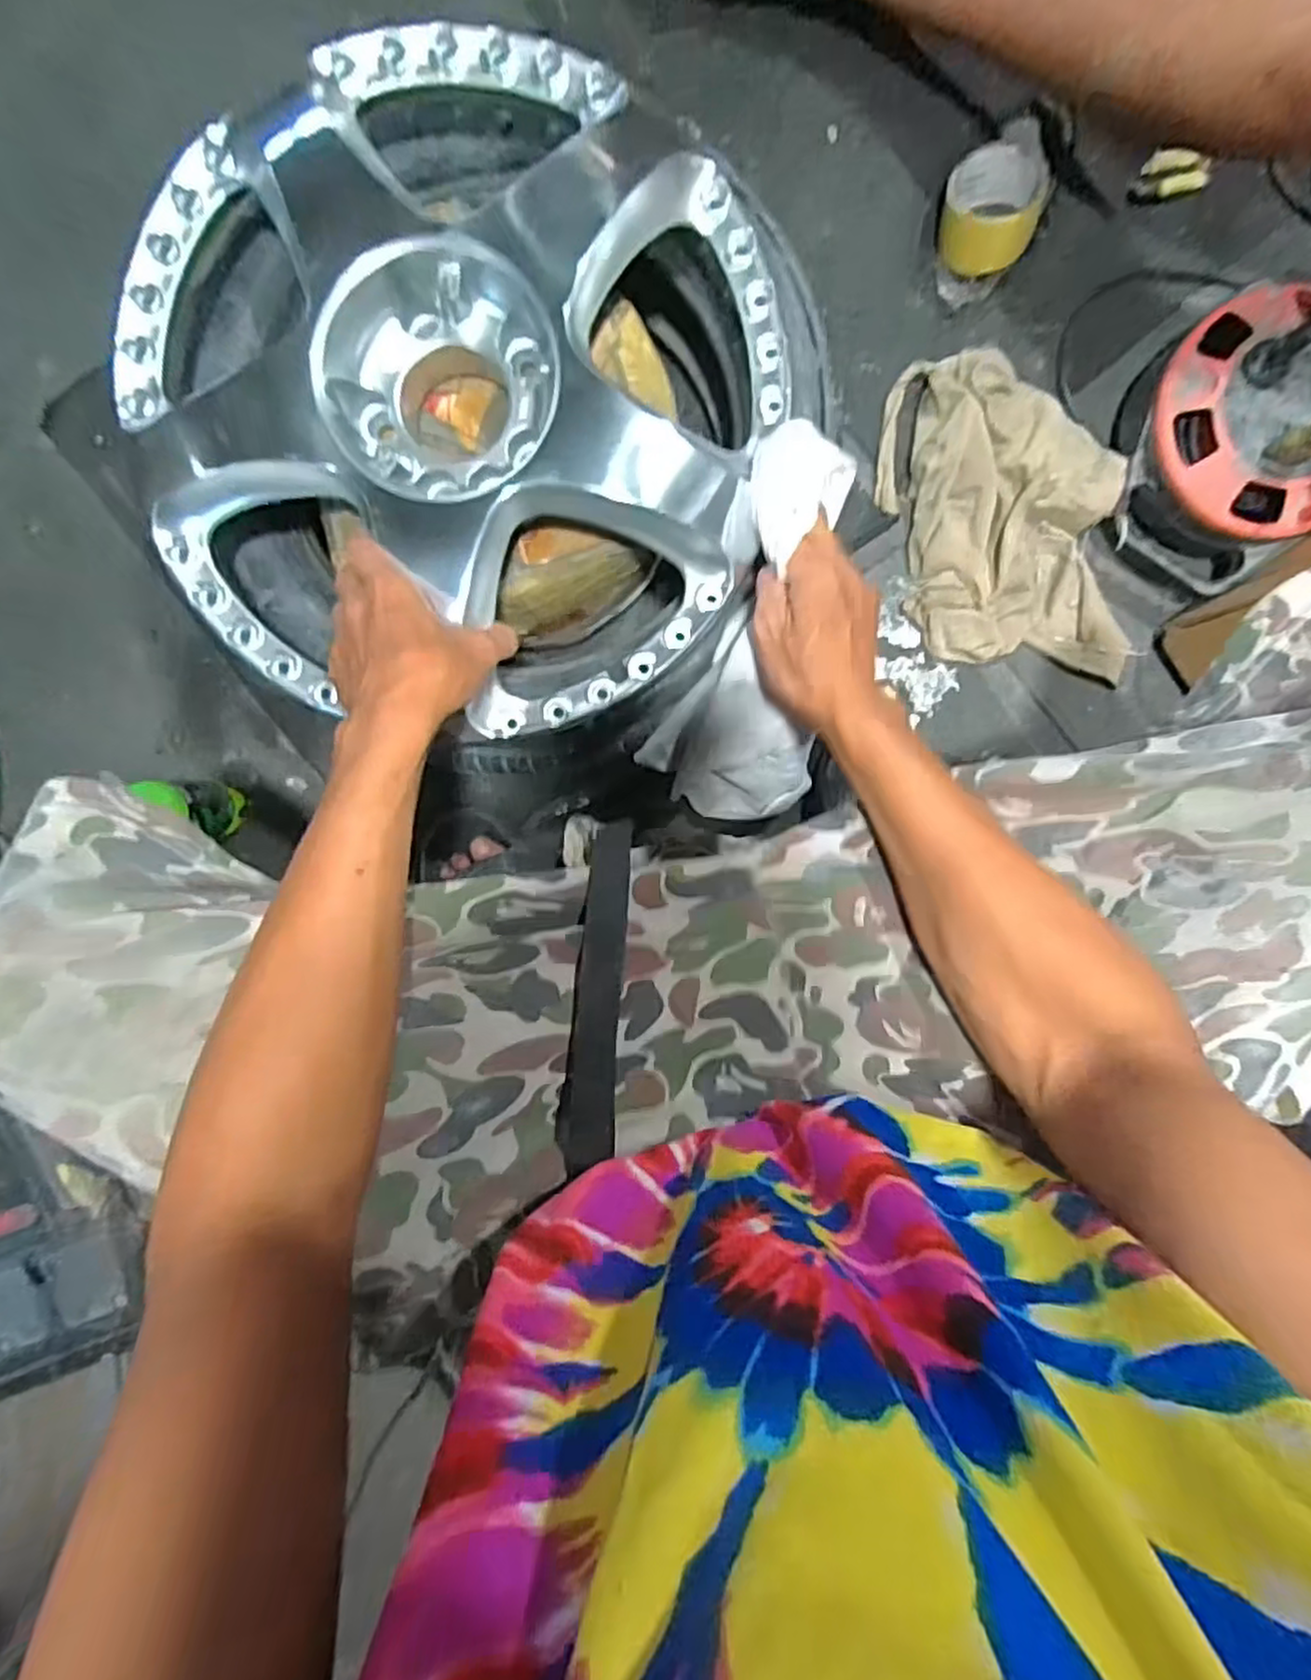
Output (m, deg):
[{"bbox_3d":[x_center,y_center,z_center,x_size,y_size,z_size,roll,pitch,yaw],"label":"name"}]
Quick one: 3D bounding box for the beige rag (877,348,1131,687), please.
[{"bbox_3d":[0.329,-0.295,0.677,0.187,0.058,0.311,-17,95,1],"label":"beige rag"}]

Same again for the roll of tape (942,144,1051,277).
[{"bbox_3d":[0.301,-0.568,0.657,0.086,0.047,0.081,23,95,-2],"label":"roll of tape"}]

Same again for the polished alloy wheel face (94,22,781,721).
[{"bbox_3d":[-0.135,-0.295,0.471,0.422,0.079,0.417,10,95,-1],"label":"polished alloy wheel face"}]

